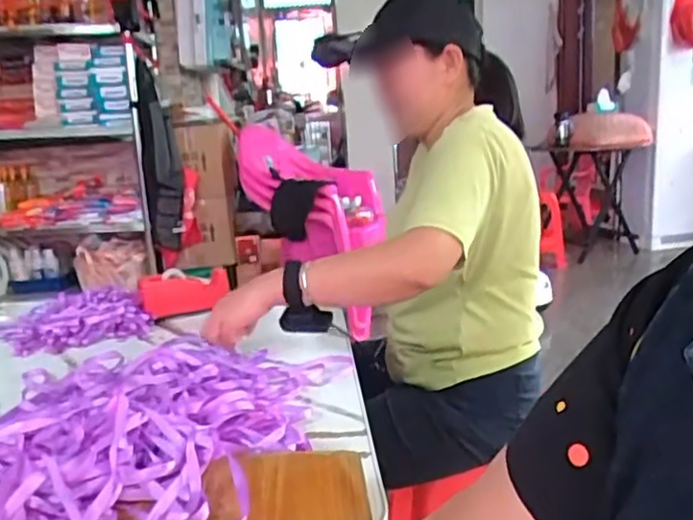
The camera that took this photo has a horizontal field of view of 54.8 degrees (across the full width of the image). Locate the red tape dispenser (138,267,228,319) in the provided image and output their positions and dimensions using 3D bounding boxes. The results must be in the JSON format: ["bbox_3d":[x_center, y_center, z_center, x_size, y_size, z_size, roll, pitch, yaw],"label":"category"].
[{"bbox_3d":[-0.274,0.055,1.147,0.149,0.065,0.038,-10,14,-29],"label":"red tape dispenser"}]

